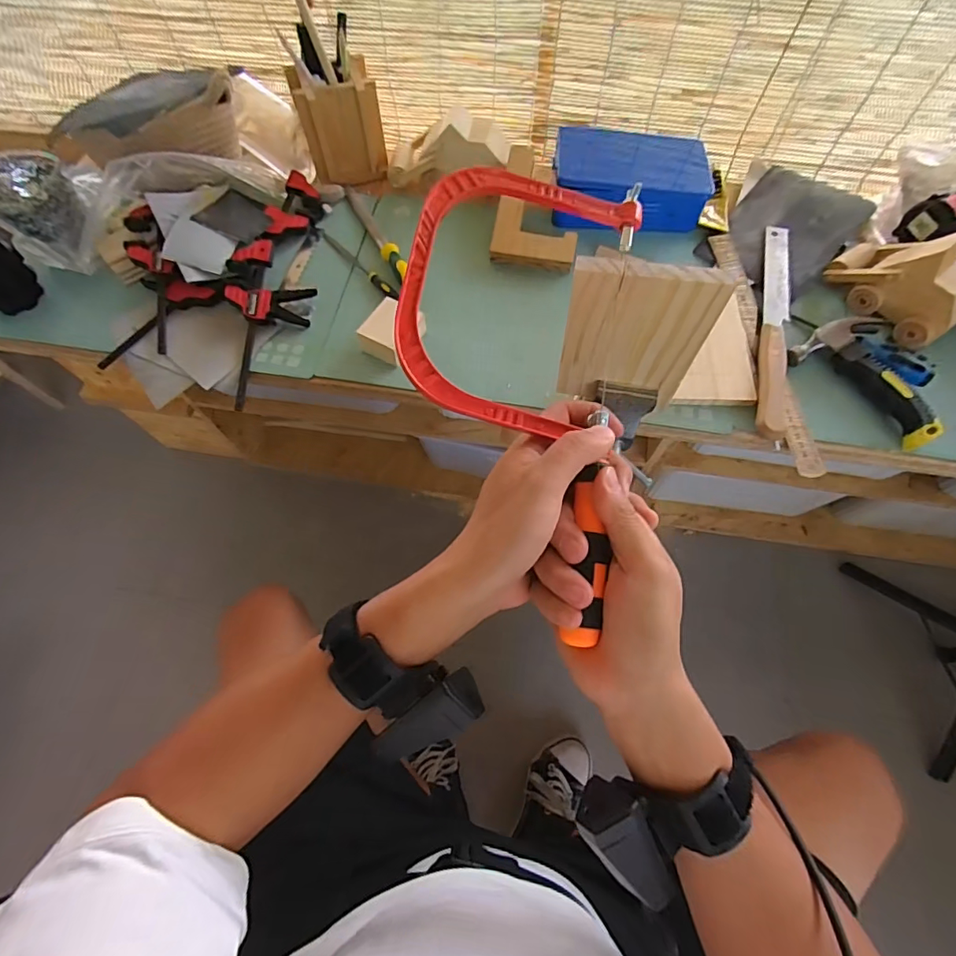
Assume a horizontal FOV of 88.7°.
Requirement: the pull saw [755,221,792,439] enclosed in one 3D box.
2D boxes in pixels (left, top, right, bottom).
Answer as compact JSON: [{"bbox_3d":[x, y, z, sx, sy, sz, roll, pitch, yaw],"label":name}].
[{"bbox_3d":[0.330,-0.173,0.540,0.030,0.015,0.301,15,66,7],"label":"pull saw"}]

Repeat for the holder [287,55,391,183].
[{"bbox_3d":[-0.179,-0.461,0.636,0.099,0.104,0.086,-17,67,-8],"label":"holder"}]

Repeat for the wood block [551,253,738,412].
[{"bbox_3d":[0.114,-0.102,0.369,0.100,0.140,0.013,11,66,5],"label":"wood block"}]

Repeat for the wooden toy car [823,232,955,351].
[{"bbox_3d":[0.465,-0.219,0.526,0.068,0.082,0.134,-25,68,-11],"label":"wooden toy car"}]

